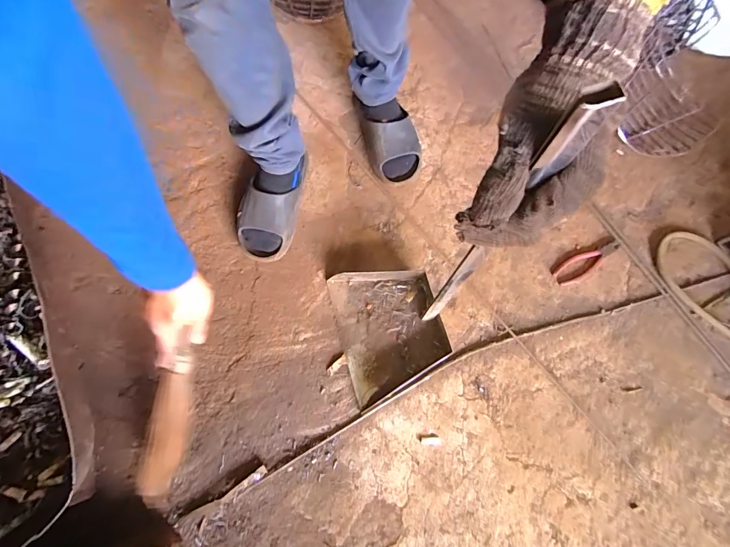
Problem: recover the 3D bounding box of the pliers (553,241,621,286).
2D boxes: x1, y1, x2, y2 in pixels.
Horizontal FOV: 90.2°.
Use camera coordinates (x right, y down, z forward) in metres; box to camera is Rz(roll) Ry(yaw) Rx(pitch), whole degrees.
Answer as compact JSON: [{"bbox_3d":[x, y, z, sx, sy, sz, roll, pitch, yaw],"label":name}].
[{"bbox_3d":[0.469,-0.023,0.764,0.167,0.011,0.051,-27,74,-11],"label":"pliers"}]

